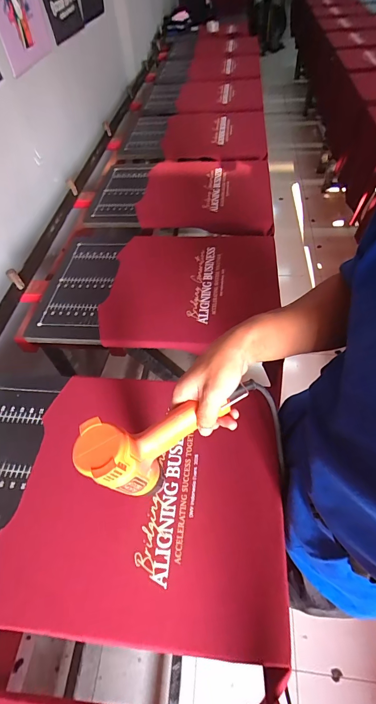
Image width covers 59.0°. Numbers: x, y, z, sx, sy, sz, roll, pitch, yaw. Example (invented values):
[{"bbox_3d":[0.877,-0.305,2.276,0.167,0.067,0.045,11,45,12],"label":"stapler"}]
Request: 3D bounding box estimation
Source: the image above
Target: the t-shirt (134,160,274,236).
[{"bbox_3d":[0.068,-0.565,1.133,0.430,0.028,0.474,1,54,6],"label":"t-shirt"}]

